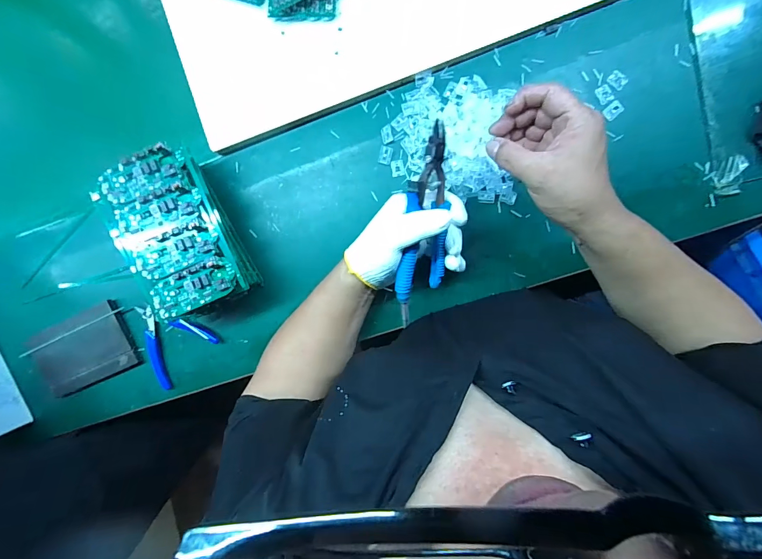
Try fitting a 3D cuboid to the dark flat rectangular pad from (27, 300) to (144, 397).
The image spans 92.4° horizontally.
[{"bbox_3d":[-0.429,0.102,0.526,0.145,0.017,0.101,-23,91,6],"label":"dark flat rectangular pad"}]

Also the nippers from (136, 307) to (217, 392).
[{"bbox_3d":[-0.301,0.081,0.510,0.104,0.016,0.109,-43,89,6],"label":"nippers"}]

